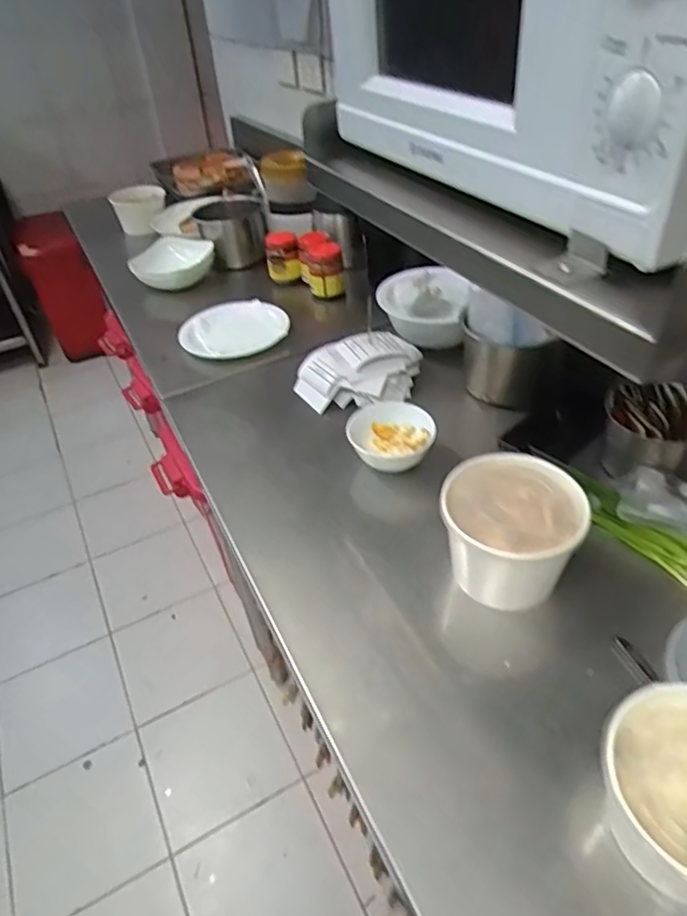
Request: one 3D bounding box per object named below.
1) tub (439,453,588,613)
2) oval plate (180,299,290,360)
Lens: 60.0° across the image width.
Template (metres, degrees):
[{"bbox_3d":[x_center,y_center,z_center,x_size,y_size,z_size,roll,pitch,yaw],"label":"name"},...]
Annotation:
[{"bbox_3d":[0.167,0.078,0.604,0.135,0.115,0.131,-3,40,2],"label":"tub"},{"bbox_3d":[-0.198,-0.240,1.076,0.184,0.030,0.207,-12,40,-8],"label":"oval plate"}]

